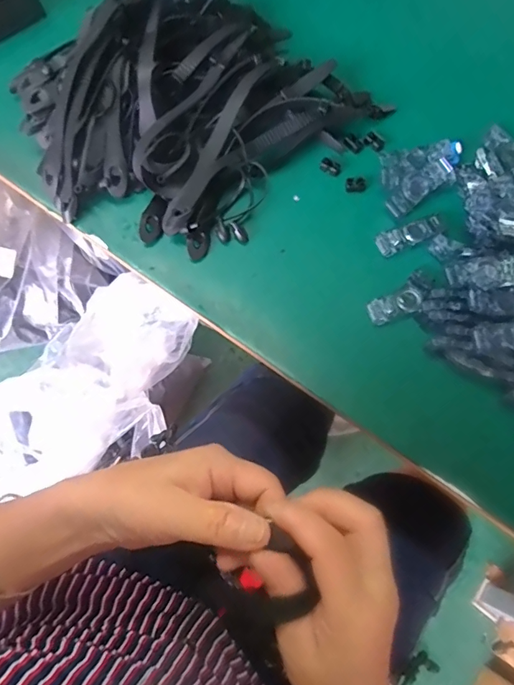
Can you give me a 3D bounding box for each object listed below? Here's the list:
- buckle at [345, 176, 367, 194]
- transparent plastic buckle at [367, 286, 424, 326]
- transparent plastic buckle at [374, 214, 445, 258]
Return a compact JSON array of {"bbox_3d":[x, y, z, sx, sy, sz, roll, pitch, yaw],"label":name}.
[{"bbox_3d":[0.084,-0.134,0.374,0.018,0.004,0.013,-7,74,-4],"label":"buckle"},{"bbox_3d":[0.106,-0.028,0.340,0.042,0.007,0.020,-21,75,-7],"label":"transparent plastic buckle"},{"bbox_3d":[0.125,-0.087,0.358,0.055,0.010,0.020,-20,75,-7],"label":"transparent plastic buckle"}]

